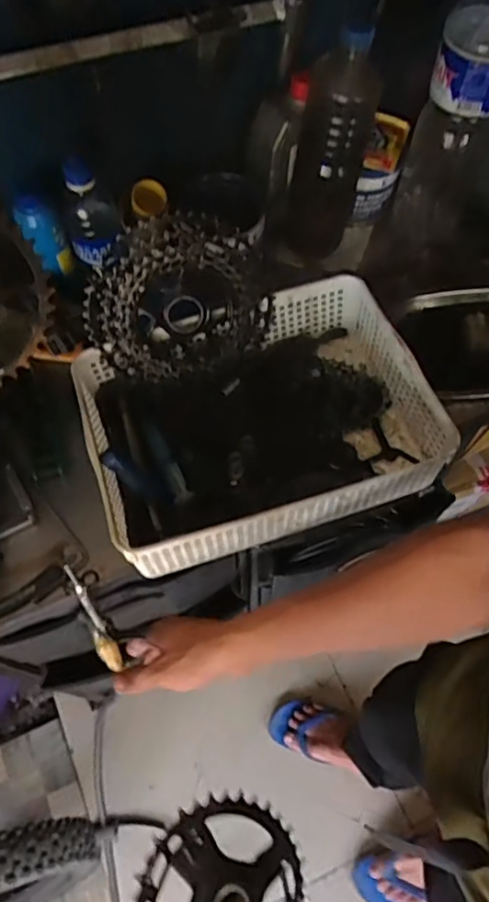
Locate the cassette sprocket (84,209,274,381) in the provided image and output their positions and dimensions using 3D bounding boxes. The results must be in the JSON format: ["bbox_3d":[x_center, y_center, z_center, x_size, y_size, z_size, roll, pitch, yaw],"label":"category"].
[{"bbox_3d":[-0.071,-0.160,0.638,0.191,0.170,0.042,-15,38,-8],"label":"cassette sprocket"}]

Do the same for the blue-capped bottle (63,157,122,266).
[{"bbox_3d":[-0.172,-0.273,0.675,0.049,0.109,0.059,18,65,9],"label":"blue-capped bottle"}]

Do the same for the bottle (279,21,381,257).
[{"bbox_3d":[0.094,-0.347,0.691,0.092,0.252,0.083,9,64,5],"label":"bottle"}]

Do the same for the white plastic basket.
[{"bbox_3d":[0.007,-0.041,0.614,0.328,0.108,0.258,-16,64,-8],"label":"white plastic basket"}]

